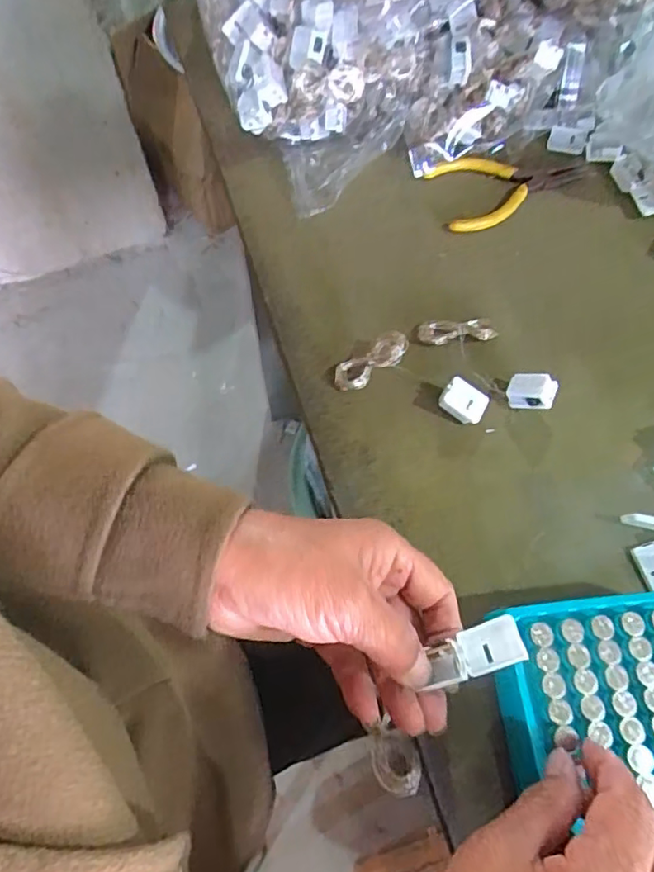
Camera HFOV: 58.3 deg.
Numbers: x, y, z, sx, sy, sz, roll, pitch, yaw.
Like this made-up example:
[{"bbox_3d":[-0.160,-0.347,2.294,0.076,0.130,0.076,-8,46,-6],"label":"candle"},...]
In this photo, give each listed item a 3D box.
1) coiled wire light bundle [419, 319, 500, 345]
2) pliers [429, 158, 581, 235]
[{"bbox_3d":[0.085,-0.069,0.386,0.048,0.012,0.017,-2,67,-1],"label":"coiled wire light bundle"},{"bbox_3d":[0.139,-0.185,0.434,0.118,0.011,0.055,-13,67,-6],"label":"pliers"}]

